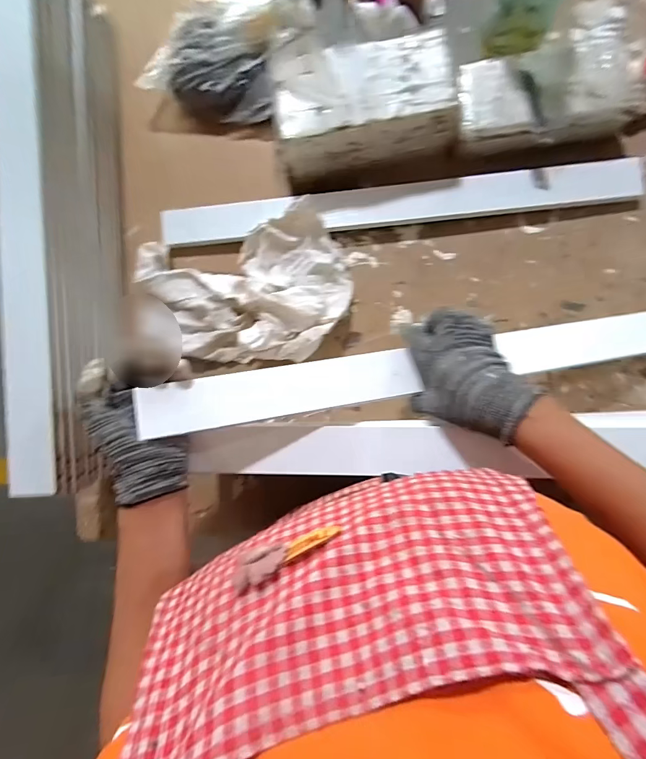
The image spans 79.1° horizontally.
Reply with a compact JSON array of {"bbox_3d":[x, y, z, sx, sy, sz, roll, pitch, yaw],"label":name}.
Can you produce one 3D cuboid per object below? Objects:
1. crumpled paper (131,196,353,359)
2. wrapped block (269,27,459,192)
[{"bbox_3d":[-0.110,-0.123,0.545,0.288,0.084,0.199,-14,88,6],"label":"crumpled paper"},{"bbox_3d":[0.053,-0.348,0.511,0.238,0.127,0.129,-4,89,6],"label":"wrapped block"}]

